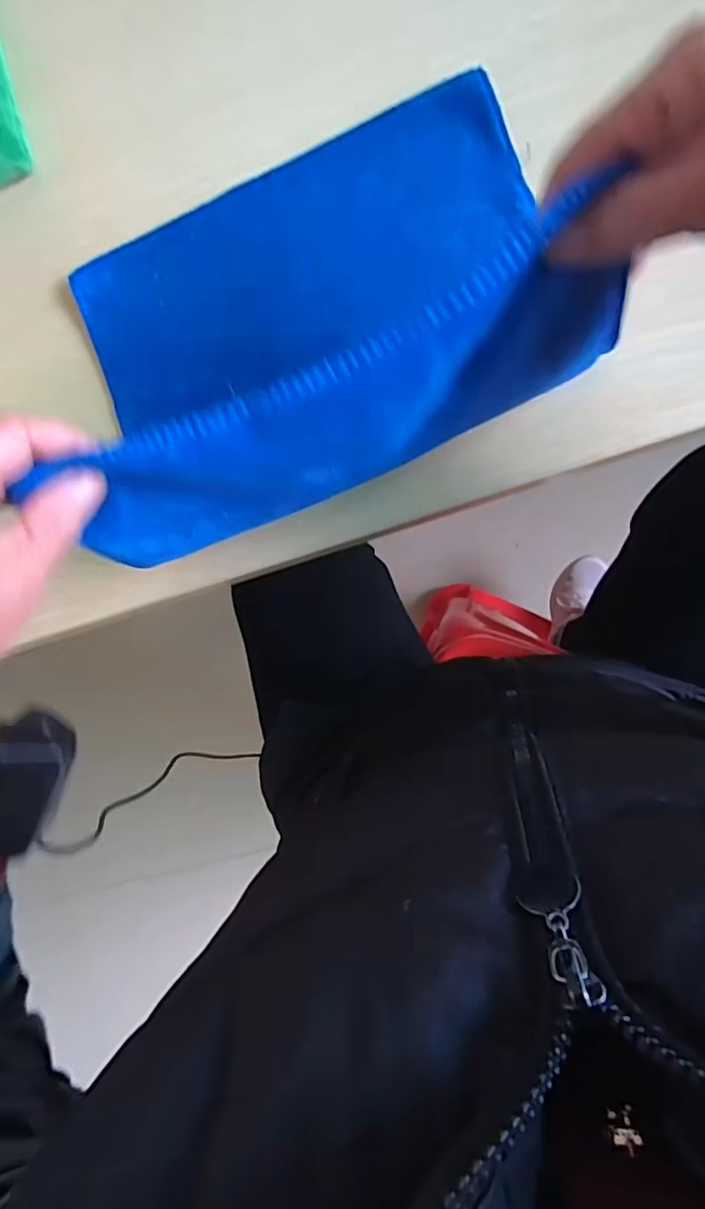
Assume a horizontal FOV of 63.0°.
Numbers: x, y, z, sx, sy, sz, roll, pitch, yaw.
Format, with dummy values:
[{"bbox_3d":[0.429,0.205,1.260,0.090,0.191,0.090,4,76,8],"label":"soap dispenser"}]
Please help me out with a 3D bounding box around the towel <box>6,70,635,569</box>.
[{"bbox_3d":[-0.033,-0.168,0.288,0.268,0.146,0.213,-21,85,9],"label":"towel"}]

